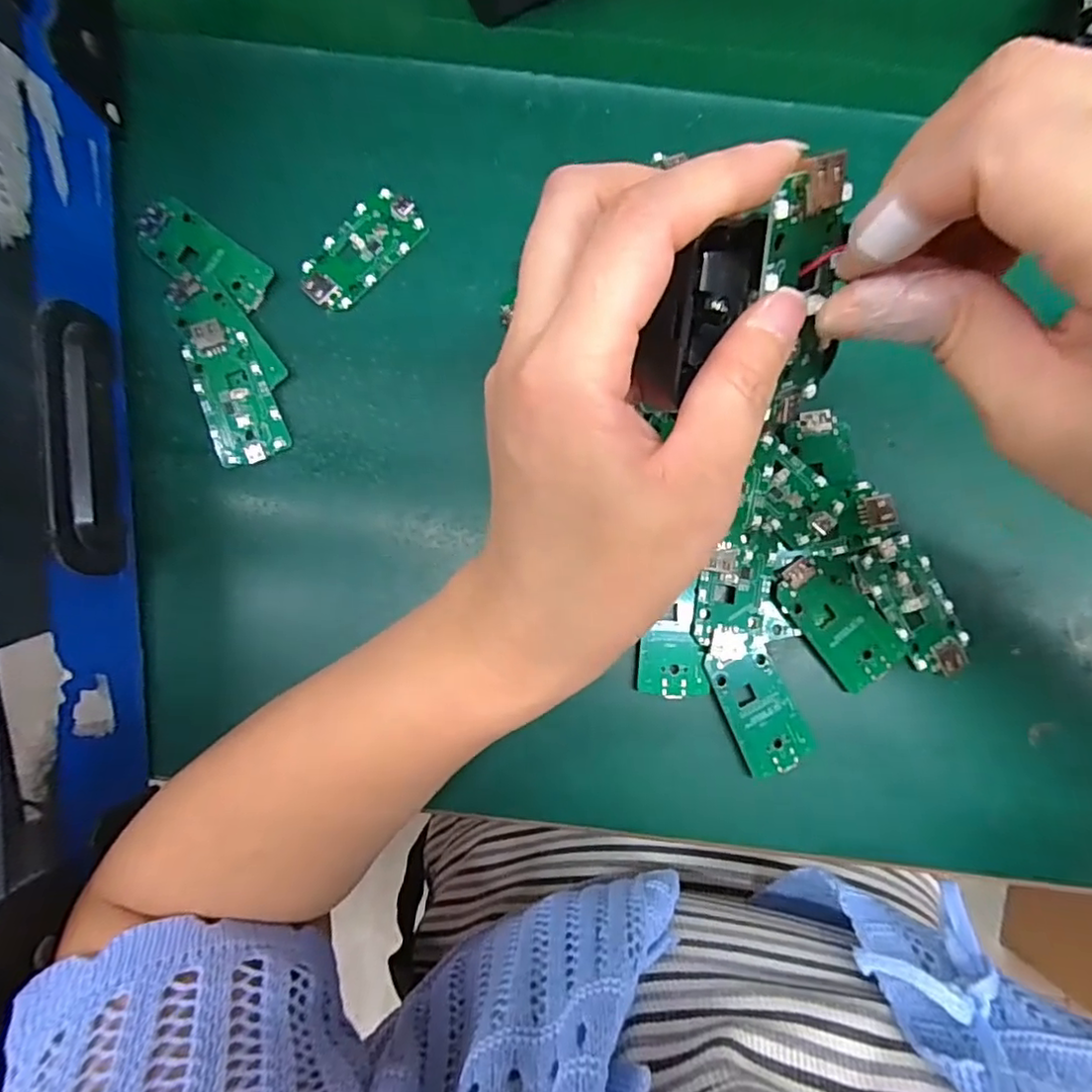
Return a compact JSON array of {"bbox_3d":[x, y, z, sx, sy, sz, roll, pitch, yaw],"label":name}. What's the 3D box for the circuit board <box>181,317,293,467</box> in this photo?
[{"bbox_3d":[-0.141,-0.070,0.276,0.031,0.009,0.064,-21,86,-1],"label":"circuit board"}]

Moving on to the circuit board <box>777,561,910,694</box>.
[{"bbox_3d":[0.130,0.032,0.270,0.033,0.007,0.061,-36,87,-2],"label":"circuit board"}]

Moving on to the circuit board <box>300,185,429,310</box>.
[{"bbox_3d":[-0.086,-0.138,0.286,0.063,0.004,0.030,-45,87,-3],"label":"circuit board"}]

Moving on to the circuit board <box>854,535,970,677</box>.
[{"bbox_3d":[0.165,0.027,0.273,0.032,0.005,0.064,-32,87,-2],"label":"circuit board"}]

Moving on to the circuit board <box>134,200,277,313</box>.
[{"bbox_3d":[-0.157,-0.132,0.281,0.063,0.007,0.029,35,87,2],"label":"circuit board"}]

